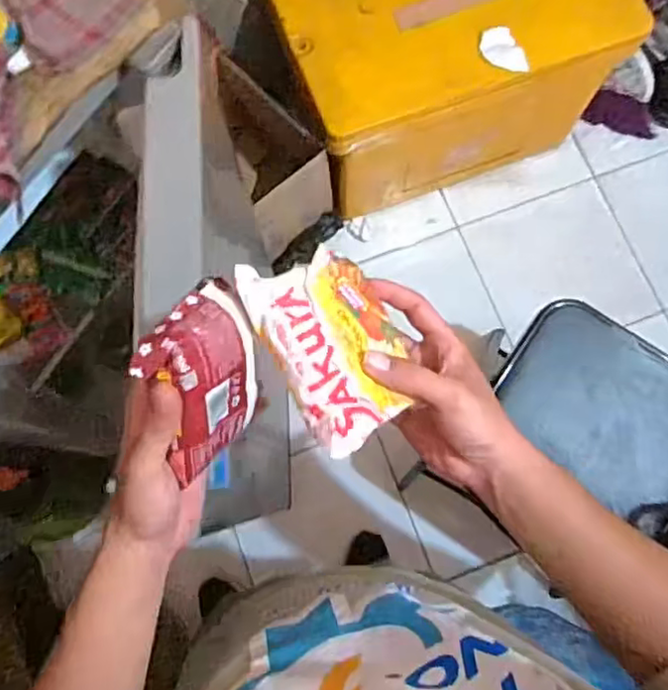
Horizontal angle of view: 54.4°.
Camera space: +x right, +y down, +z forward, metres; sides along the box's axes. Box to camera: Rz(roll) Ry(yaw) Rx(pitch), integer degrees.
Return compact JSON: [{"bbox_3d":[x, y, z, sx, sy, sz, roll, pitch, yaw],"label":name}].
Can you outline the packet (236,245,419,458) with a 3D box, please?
[{"bbox_3d":[0.003,-0.004,0.424,0.092,0.016,0.125,-28,88,-33],"label":"packet"}]

